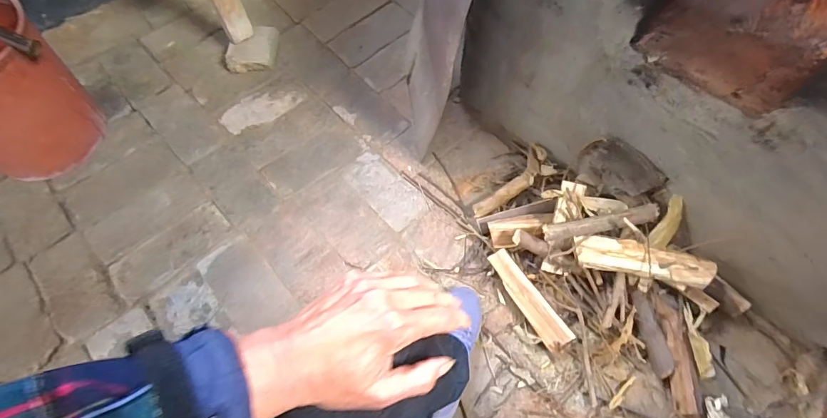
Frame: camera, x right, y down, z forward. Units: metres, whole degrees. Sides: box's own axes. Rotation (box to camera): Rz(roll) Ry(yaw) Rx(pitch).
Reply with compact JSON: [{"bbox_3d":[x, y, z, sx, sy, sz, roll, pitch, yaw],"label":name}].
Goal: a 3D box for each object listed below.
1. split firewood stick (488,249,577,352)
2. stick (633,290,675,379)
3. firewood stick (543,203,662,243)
[{"bbox_3d":[0.211,0.167,0.797,0.047,0.032,0.199,-29,64,-13],"label":"split firewood stick"},{"bbox_3d":[0.418,0.216,0.745,0.029,0.022,0.145,-13,77,-2],"label":"stick"},{"bbox_3d":[0.337,0.025,0.764,0.204,0.020,0.032,-10,61,-4],"label":"firewood stick"}]

